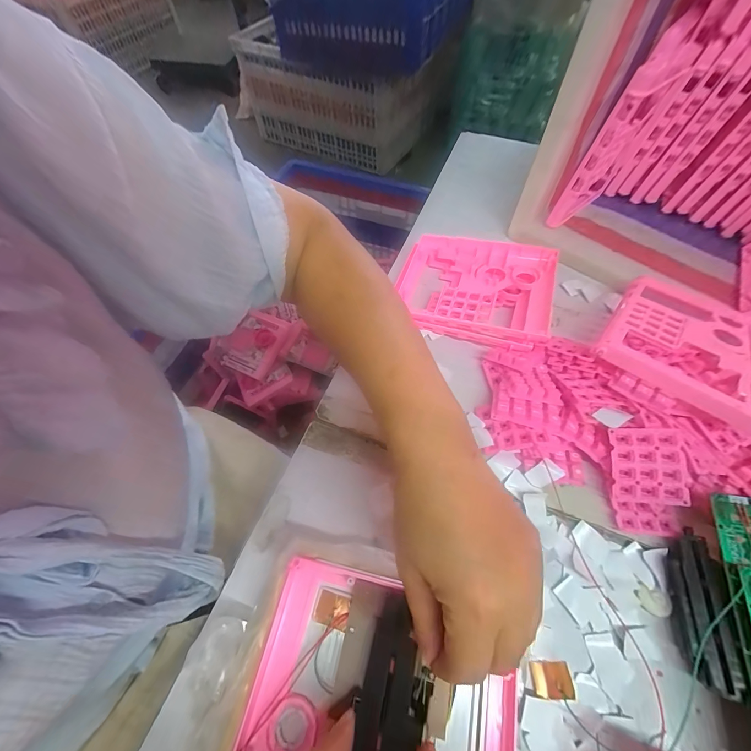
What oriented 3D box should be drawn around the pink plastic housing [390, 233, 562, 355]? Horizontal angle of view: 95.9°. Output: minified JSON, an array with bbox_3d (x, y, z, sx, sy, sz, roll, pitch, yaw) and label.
[{"bbox_3d":[0.114,-0.101,0.394,0.181,0.036,0.136,17,62,11],"label":"pink plastic housing"}]

